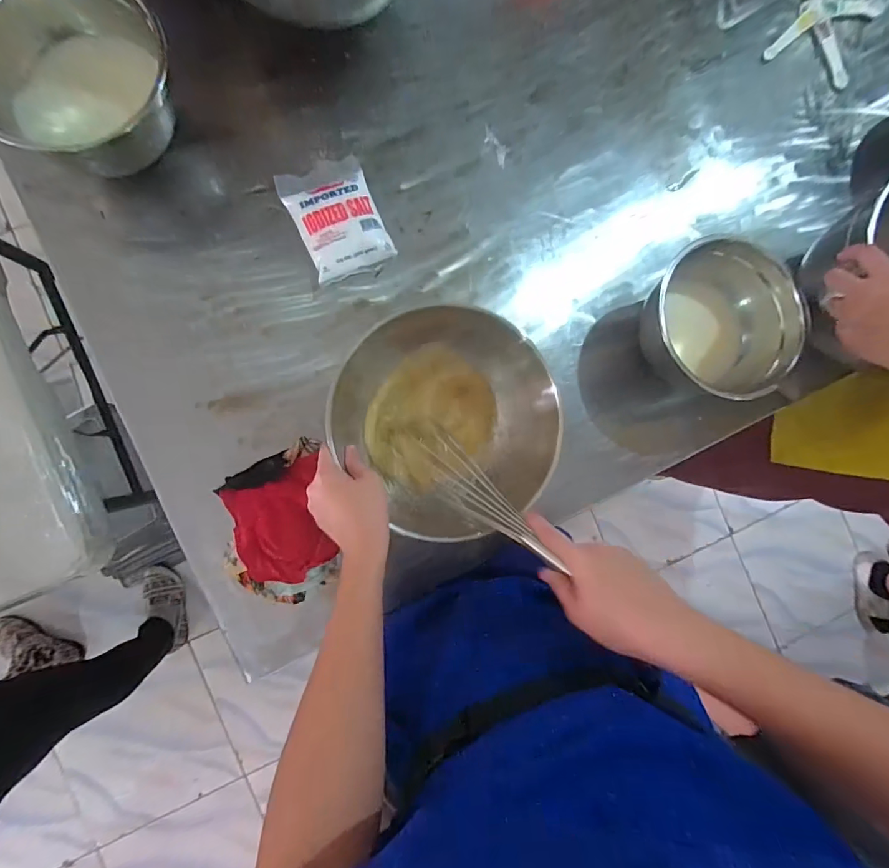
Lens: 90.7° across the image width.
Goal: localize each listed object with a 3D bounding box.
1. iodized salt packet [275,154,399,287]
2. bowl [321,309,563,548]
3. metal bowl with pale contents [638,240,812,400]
[{"bbox_3d":[-0.130,-0.264,0.532,0.100,0.024,0.136,-25,91,-7],"label":"iodized salt packet"},{"bbox_3d":[0.005,-0.012,0.492,0.224,0.096,0.230,0,88,-7],"label":"bowl"},{"bbox_3d":[0.336,-0.138,0.566,0.185,0.104,0.183,0,88,-7],"label":"metal bowl with pale contents"}]

